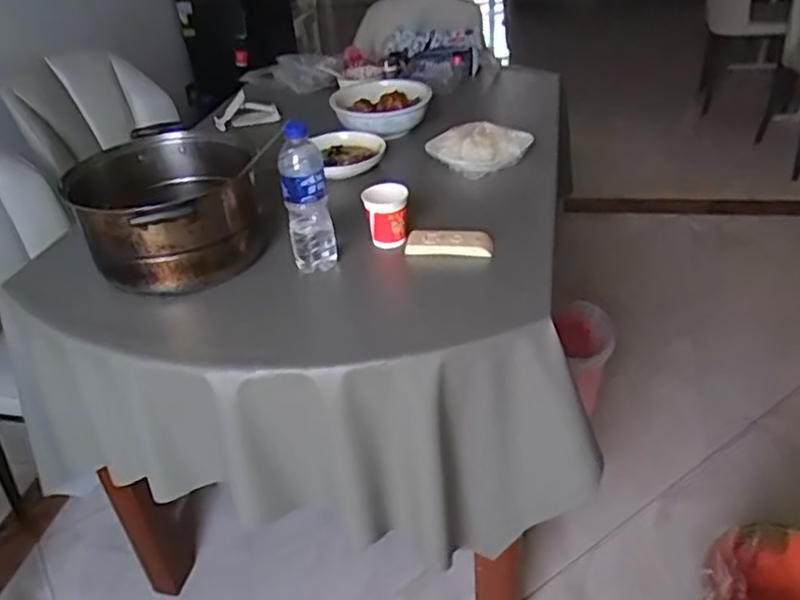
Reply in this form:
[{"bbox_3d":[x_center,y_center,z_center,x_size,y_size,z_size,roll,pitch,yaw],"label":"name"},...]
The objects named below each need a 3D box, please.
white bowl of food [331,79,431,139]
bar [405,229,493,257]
[{"bbox_3d":[-0.039,-0.408,1.424,0.206,0.064,0.207,-2,35,2],"label":"white bowl of food"},{"bbox_3d":[0.075,-0.087,1.017,0.129,0.022,0.047,3,35,8],"label":"bar"}]

